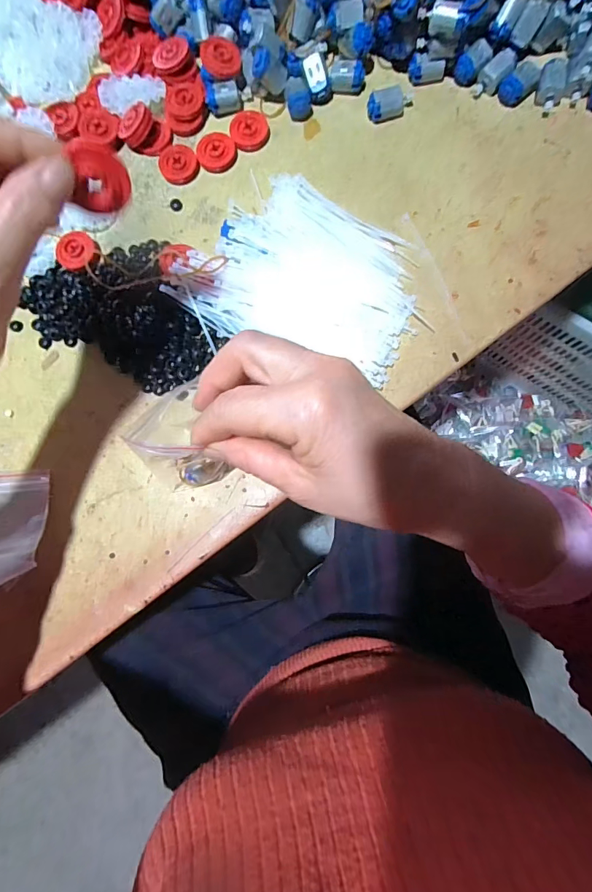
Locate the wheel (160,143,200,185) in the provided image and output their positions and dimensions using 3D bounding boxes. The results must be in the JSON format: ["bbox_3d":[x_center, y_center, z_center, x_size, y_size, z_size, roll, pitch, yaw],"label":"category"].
[{"bbox_3d":[-0.099,-0.238,0.345,0.033,0.005,0.029,4,110,-4],"label":"wheel"}]

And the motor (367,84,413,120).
[{"bbox_3d":[0.079,-0.280,0.333,0.038,0.015,0.016,-18,83,2],"label":"motor"}]

